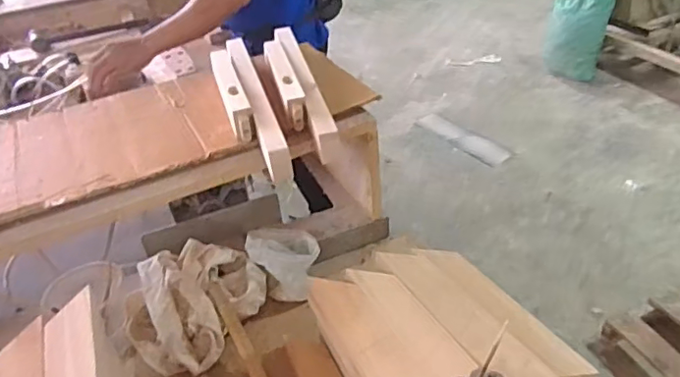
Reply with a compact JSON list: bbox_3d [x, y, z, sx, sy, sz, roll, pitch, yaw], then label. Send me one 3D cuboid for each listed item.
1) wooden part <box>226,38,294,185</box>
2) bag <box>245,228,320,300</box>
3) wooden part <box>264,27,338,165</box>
[{"bbox_3d":[-0.134,-0.139,0.899,0.033,0.069,0.378,-14,37,-11],"label":"wooden part"},{"bbox_3d":[-0.096,0.118,0.980,0.112,0.088,0.118,6,38,15],"label":"bag"},{"bbox_3d":[-0.073,-0.165,0.939,0.061,0.059,0.410,-12,37,-8],"label":"wooden part"}]

